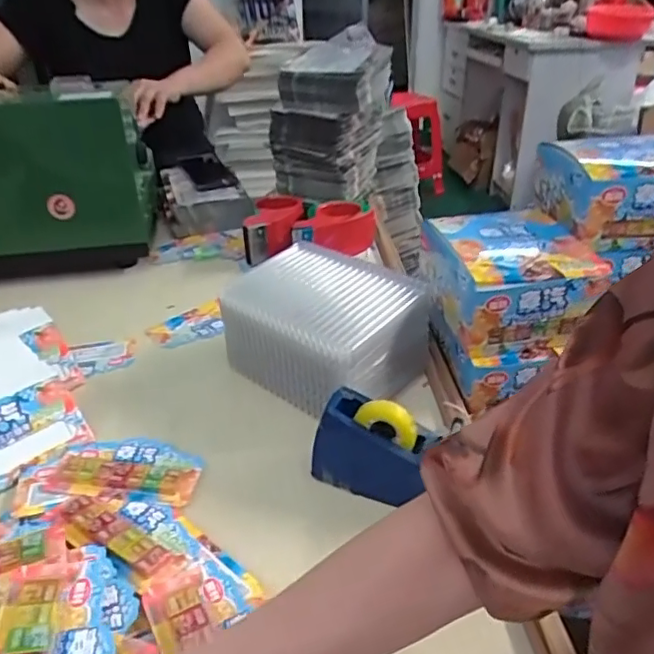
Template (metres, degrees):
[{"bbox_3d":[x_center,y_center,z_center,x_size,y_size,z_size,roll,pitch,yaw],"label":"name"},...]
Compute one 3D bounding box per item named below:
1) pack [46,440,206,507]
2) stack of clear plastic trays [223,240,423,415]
[{"bbox_3d":[-0.199,0.139,0.570,0.143,0.012,0.075,2,33,4],"label":"pack"},{"bbox_3d":[-0.002,0.010,0.673,0.193,0.132,0.160,27,42,36],"label":"stack of clear plastic trays"}]

